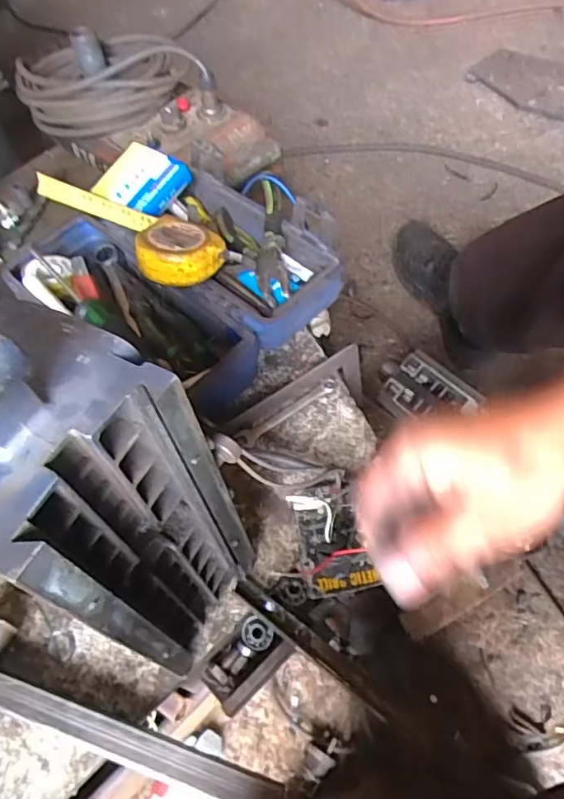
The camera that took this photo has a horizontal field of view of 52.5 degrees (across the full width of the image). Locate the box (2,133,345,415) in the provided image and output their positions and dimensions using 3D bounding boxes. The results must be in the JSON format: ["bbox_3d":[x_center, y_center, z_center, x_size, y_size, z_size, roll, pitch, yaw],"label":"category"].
[{"bbox_3d":[-0.101,-0.138,0.574,0.275,0.093,0.254,35,67,27],"label":"box"}]

